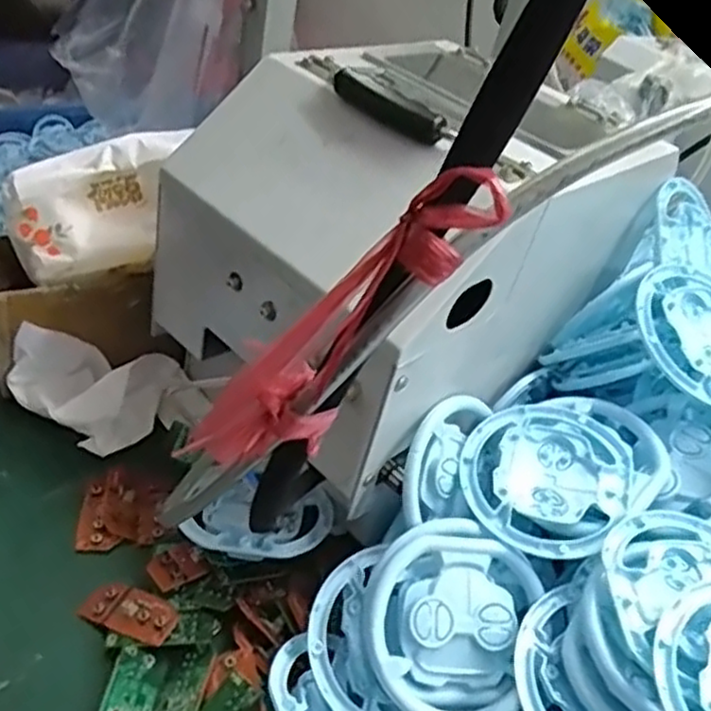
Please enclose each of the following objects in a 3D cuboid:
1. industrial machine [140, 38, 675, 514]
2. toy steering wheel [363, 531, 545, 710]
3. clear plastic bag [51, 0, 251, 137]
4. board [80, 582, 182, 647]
[{"bbox_3d":[0.048,-0.086,0.510,0.287,0.180,0.208,-22,50,-37],"label":"industrial machine"},{"bbox_3d":[0.051,0.150,0.404,0.091,0.016,0.101,18,75,-6],"label":"toy steering wheel"},{"bbox_3d":[-0.145,-0.318,0.634,0.152,0.313,0.033,51,31,-8],"label":"clear plastic bag"},{"bbox_3d":[-0.137,0.155,0.442,0.060,0.008,0.028,17,40,12],"label":"board"}]

